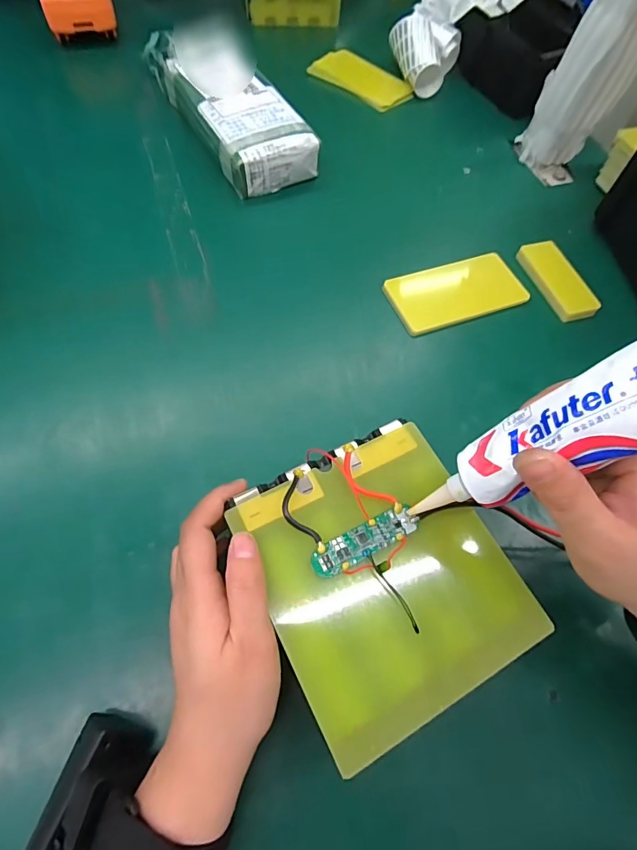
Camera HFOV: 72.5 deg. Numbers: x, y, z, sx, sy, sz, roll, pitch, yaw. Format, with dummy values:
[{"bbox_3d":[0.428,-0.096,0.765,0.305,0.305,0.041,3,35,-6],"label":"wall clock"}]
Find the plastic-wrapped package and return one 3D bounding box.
[{"bbox_3d":[-0.109,-0.395,0.533,0.107,0.054,0.284,-26,68,-16],"label":"plastic-wrapped package"}]

